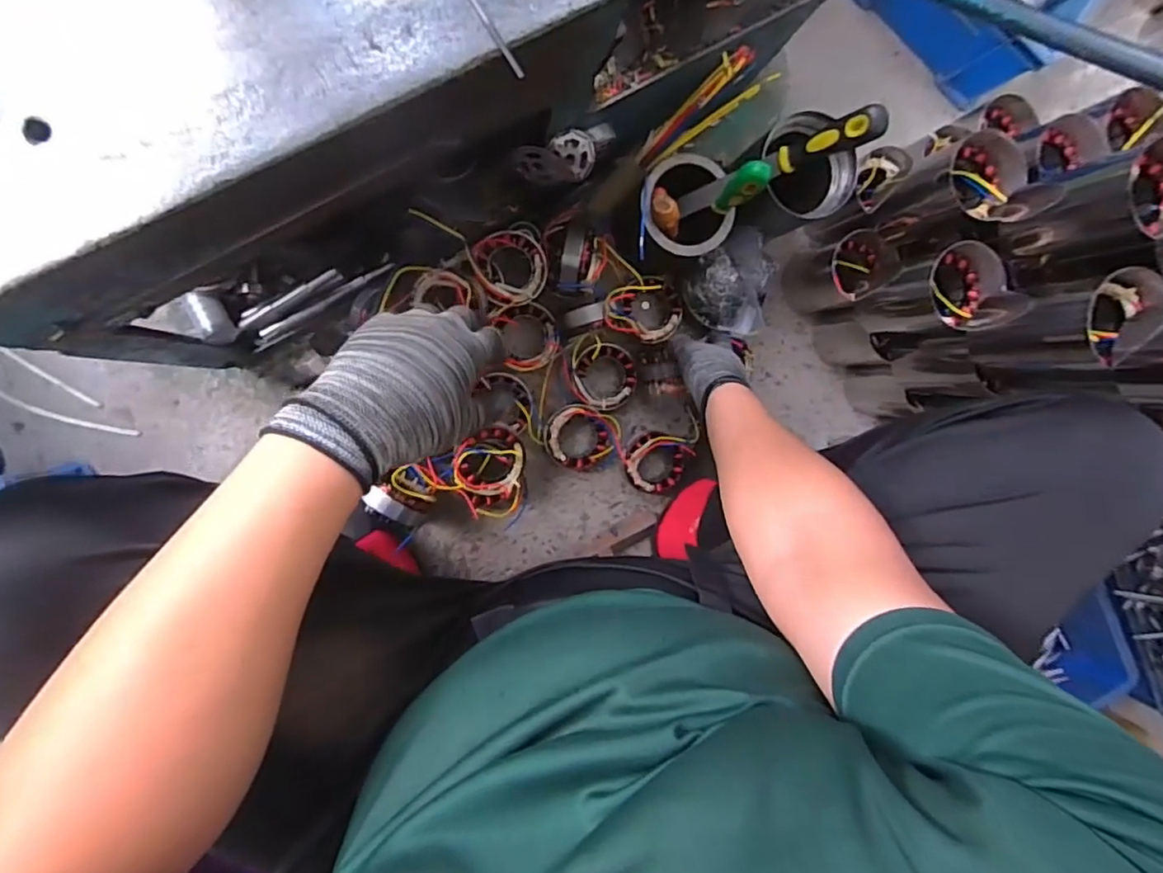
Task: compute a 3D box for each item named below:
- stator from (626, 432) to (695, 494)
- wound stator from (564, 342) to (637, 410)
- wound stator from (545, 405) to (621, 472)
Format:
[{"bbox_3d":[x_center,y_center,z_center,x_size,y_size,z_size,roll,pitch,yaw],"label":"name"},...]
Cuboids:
[{"bbox_3d":[0.102,0.036,0.827,0.084,0.044,0.082,-1,96,-6],"label":"stator"},{"bbox_3d":[0.029,-0.082,0.806,0.088,0.049,0.092,-1,96,-6],"label":"wound stator"},{"bbox_3d":[-0.001,0.003,0.803,0.095,0.035,0.088,-1,96,-6],"label":"wound stator"}]

